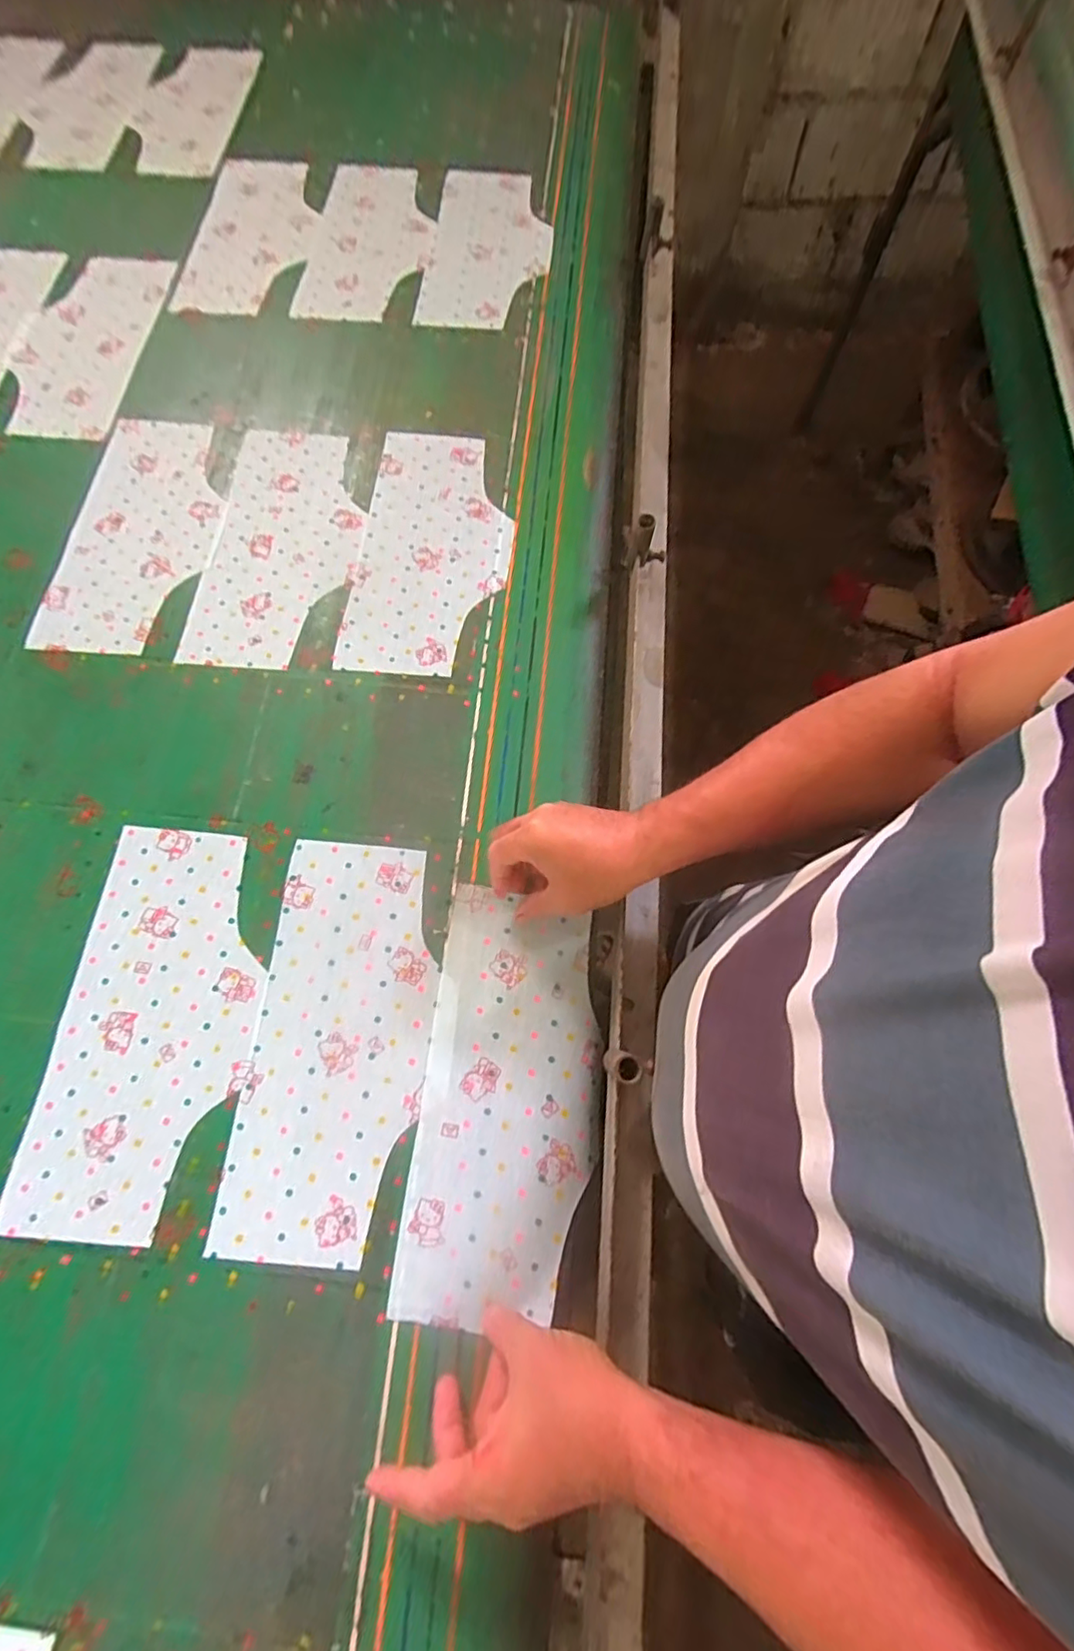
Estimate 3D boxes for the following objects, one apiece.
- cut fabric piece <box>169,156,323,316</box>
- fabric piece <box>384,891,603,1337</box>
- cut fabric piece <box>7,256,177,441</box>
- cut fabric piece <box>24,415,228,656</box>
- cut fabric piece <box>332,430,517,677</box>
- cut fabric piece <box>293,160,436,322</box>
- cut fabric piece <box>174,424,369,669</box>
[{"bbox_3d":[-0.394,-0.830,0.853,0.162,0.008,0.329,5,71,-1],"label":"cut fabric piece"},{"bbox_3d":[-0.021,0.220,0.506,0.141,0.029,0.310,6,71,3],"label":"fabric piece"},{"bbox_3d":[-0.579,-0.618,0.779,0.162,0.005,0.318,5,71,3],"label":"cut fabric piece"},{"bbox_3d":[-0.442,-0.332,0.683,0.165,0.005,0.319,4,71,2],"label":"cut fabric piece"},{"bbox_3d":[-0.113,-0.307,0.673,0.161,0.006,0.320,5,71,2],"label":"cut fabric piece"},{"bbox_3d":[-0.230,-0.809,0.841,0.163,0.011,0.311,7,71,3],"label":"cut fabric piece"},{"bbox_3d":[-0.278,-0.316,0.678,0.162,0.005,0.322,3,71,2],"label":"cut fabric piece"}]

